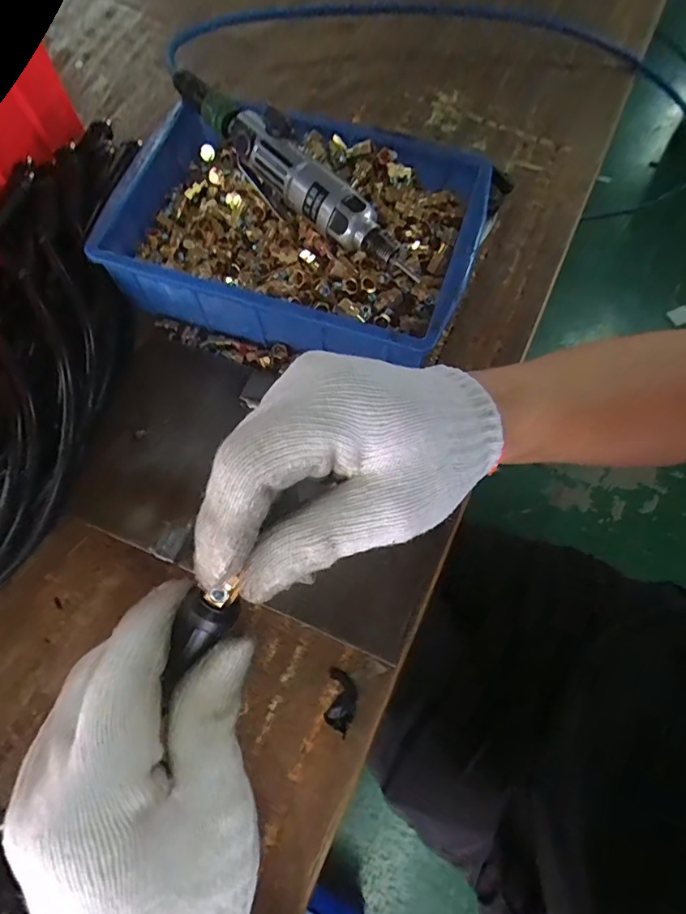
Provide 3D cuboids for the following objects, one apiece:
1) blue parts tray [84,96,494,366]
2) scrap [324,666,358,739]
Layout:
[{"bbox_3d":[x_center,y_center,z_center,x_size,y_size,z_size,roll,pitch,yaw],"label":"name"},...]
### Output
[{"bbox_3d":[-0.039,-0.201,0.436,0.299,0.096,0.218,16,71,6],"label":"blue parts tray"},{"bbox_3d":[-0.001,0.173,0.343,0.021,0.010,0.041,6,71,2],"label":"scrap"}]

